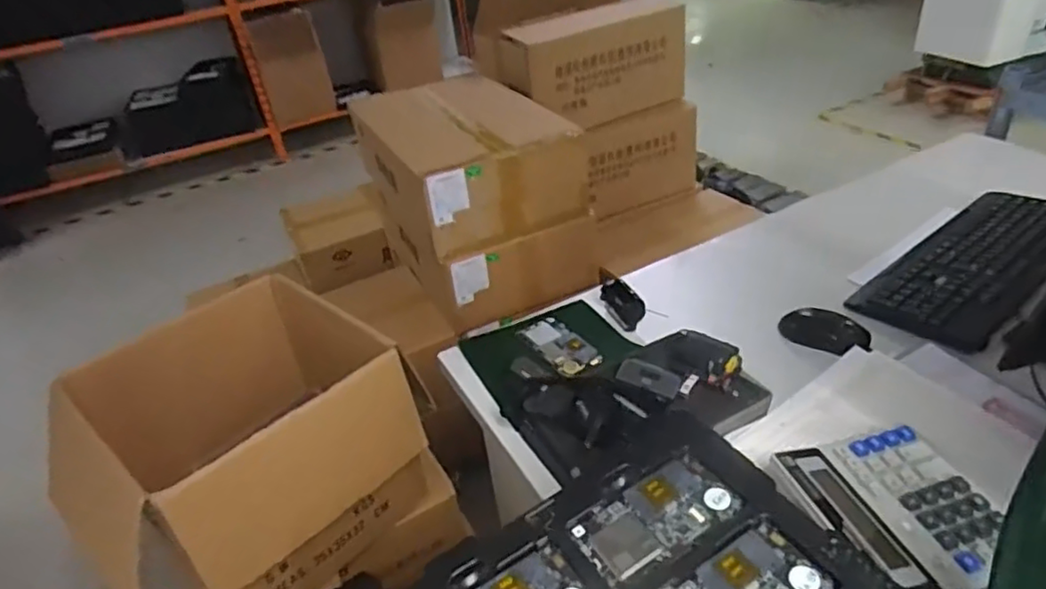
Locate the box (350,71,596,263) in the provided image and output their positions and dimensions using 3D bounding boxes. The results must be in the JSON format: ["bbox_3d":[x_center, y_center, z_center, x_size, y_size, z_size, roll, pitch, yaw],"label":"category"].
[{"bbox_3d":[-0.123,-0.349,1.536,0.431,0.202,0.664,-21,37,-18],"label":"box"}]

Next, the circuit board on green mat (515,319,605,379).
[{"bbox_3d":[0.051,0.070,0.895,0.067,0.007,0.122,-26,39,-25],"label":"circuit board on green mat"}]

